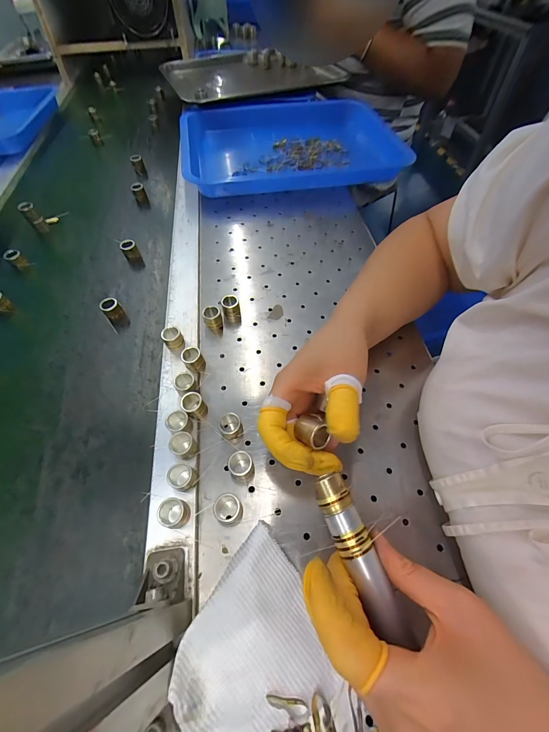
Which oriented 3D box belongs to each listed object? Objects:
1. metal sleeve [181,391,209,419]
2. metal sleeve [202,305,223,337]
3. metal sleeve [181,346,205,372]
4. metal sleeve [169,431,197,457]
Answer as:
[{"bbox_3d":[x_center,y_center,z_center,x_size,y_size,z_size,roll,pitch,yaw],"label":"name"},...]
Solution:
[{"bbox_3d":[-0.076,0.038,0.288,0.019,0.020,0.021,-33,62,-17],"label":"metal sleeve"},{"bbox_3d":[-0.070,-0.053,0.348,0.020,0.022,0.023,5,58,6],"label":"metal sleeve"},{"bbox_3d":[-0.085,-0.006,0.317,0.019,0.022,0.022,-28,61,-14],"label":"metal sleeve"},{"bbox_3d":[-0.082,0.071,0.271,0.020,0.018,0.018,8,59,8],"label":"metal sleeve"}]

